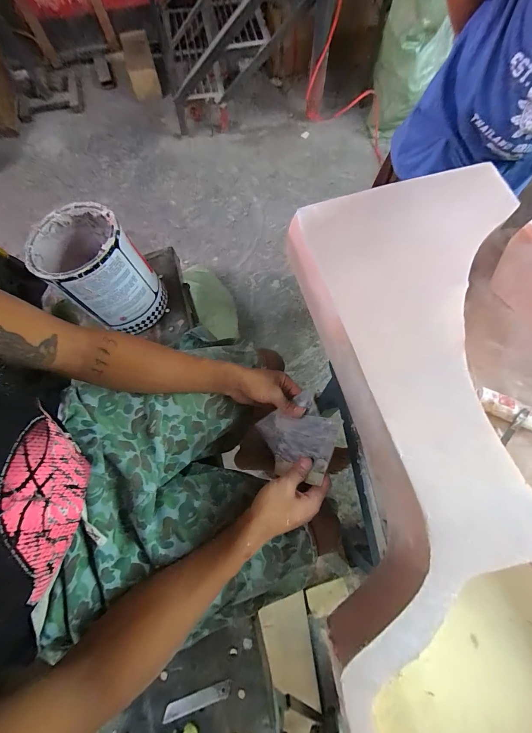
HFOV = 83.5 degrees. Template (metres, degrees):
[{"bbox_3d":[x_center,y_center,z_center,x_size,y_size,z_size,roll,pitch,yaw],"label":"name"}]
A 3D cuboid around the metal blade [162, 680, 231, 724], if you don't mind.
[{"bbox_3d":[-0.101,0.490,0.436,0.100,0.005,0.018,-17,55,-6],"label":"metal blade"}]

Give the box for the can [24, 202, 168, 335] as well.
[{"bbox_3d":[-0.327,-0.188,0.593,0.191,0.187,0.159,42,76,14],"label":"can"}]

